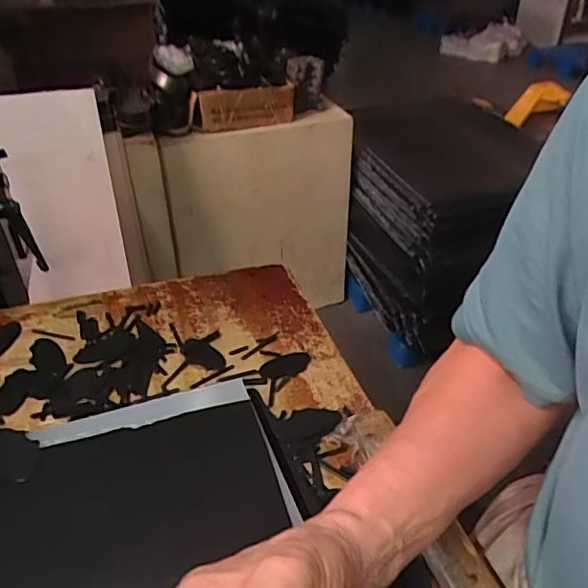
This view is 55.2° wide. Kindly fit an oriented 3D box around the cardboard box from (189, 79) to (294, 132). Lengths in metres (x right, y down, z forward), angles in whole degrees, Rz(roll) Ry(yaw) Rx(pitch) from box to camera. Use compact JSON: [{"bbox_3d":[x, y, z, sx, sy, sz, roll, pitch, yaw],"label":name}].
[{"bbox_3d":[-0.135,-0.510,1.536,0.291,0.100,0.066,-11,36,-15],"label":"cardboard box"}]

